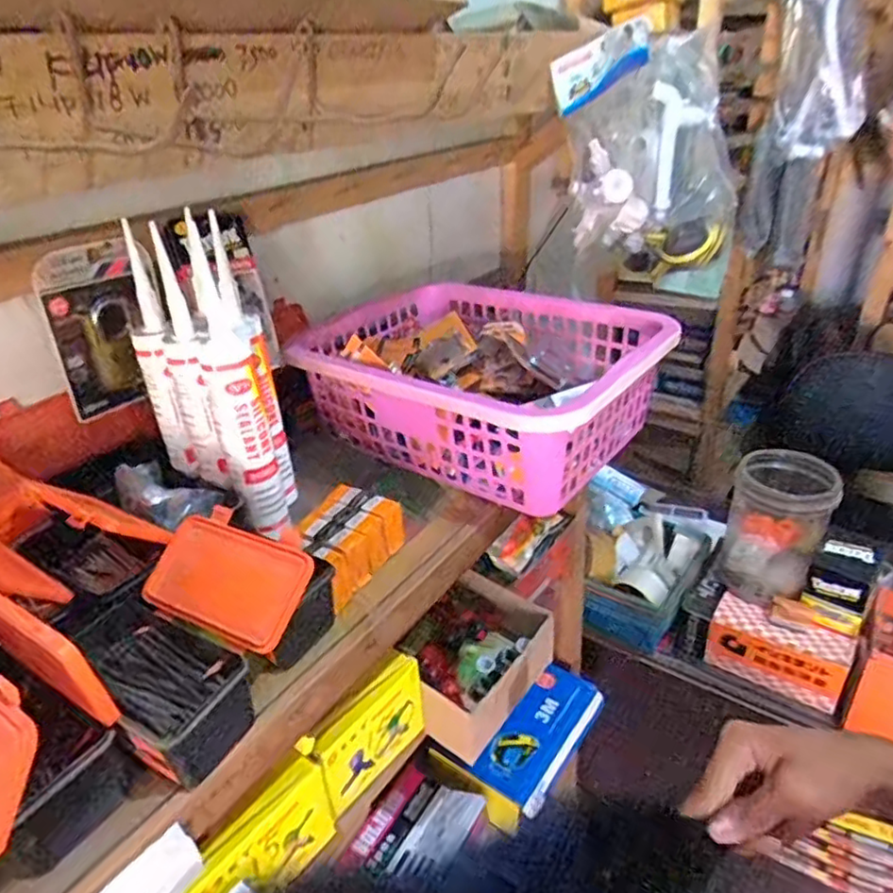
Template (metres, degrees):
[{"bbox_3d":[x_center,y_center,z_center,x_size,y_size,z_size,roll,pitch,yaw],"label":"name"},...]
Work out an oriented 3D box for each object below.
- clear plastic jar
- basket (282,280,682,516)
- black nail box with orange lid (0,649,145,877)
[{"bbox_3d":[0.504,0.120,0.987,0.131,0.188,0.132,-3,30,2],"label":"clear plastic jar"},{"bbox_3d":[0.029,-0.080,0.791,0.412,0.136,0.288,18,36,34],"label":"basket"},{"bbox_3d":[-0.284,0.178,0.401,0.134,0.103,0.089,16,35,32],"label":"black nail box with orange lid"}]

